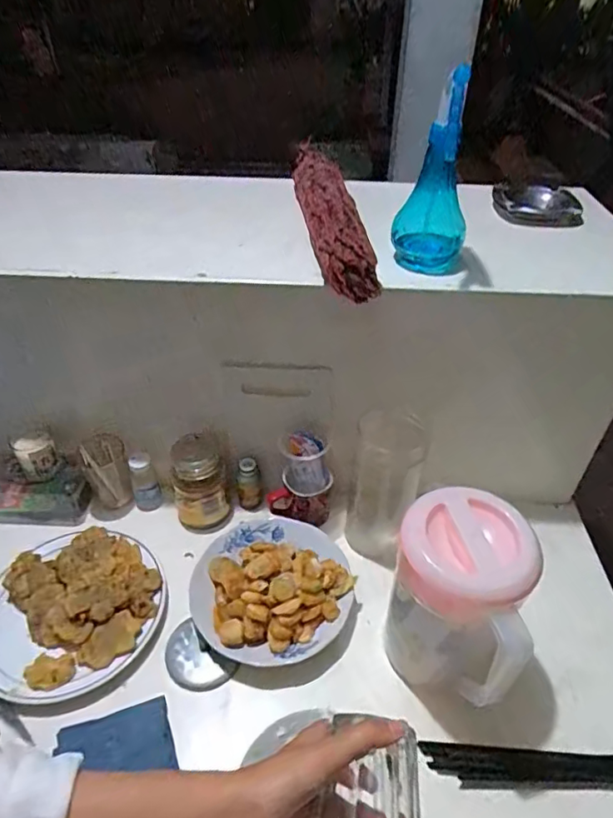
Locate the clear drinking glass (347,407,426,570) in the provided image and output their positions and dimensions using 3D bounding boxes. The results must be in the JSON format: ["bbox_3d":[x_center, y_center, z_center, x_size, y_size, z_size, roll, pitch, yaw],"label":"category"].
[{"bbox_3d":[0.096,0.106,0.667,0.080,0.223,0.064,11,42,11],"label":"clear drinking glass"}]

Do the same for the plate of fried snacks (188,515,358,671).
[{"bbox_3d":[-0.042,0.214,0.648,0.191,0.050,0.197,0,41,0],"label":"plate of fried snacks"}]

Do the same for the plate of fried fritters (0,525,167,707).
[{"bbox_3d":[-0.287,0.235,0.625,0.214,0.047,0.198,0,41,0],"label":"plate of fried fritters"}]

